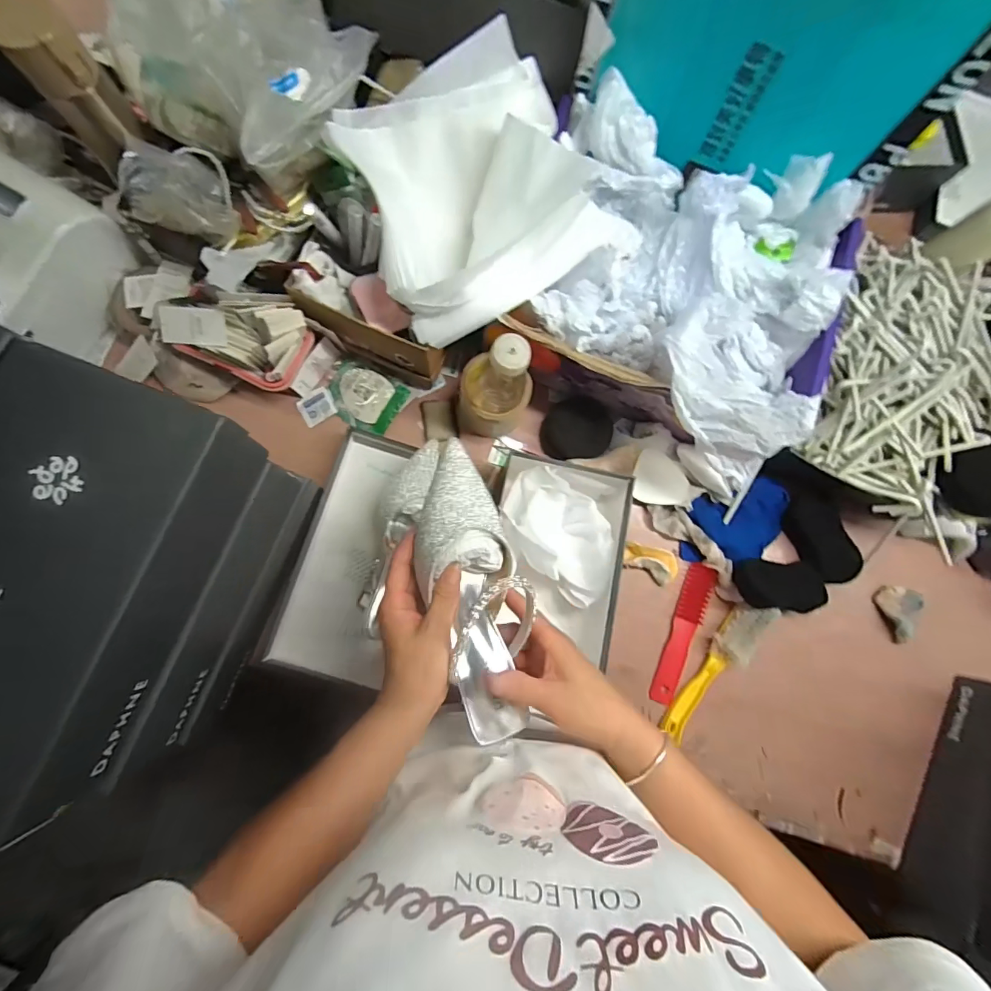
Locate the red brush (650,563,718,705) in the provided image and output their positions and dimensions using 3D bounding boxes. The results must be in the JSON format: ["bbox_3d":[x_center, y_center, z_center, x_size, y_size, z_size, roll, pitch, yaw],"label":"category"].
[{"bbox_3d":[0.254,0.184,0.622,0.038,0.011,0.188,19,81,13],"label":"red brush"}]

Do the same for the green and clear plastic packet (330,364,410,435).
[{"bbox_3d":[-0.179,-0.134,0.630,0.098,0.017,0.076,27,80,-1],"label":"green and clear plastic packet"}]

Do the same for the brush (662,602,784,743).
[{"bbox_3d":[0.294,0.230,0.609,0.048,0.033,0.210,36,80,1],"label":"brush"}]

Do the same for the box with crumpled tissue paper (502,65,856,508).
[{"bbox_3d":[0.212,-0.231,0.569,0.391,0.161,0.338,25,80,-1],"label":"box with crumpled tissue paper"}]

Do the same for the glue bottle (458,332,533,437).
[{"bbox_3d":[-0.001,-0.131,0.558,0.087,0.184,0.073,20,80,-2],"label":"glue bottle"}]

